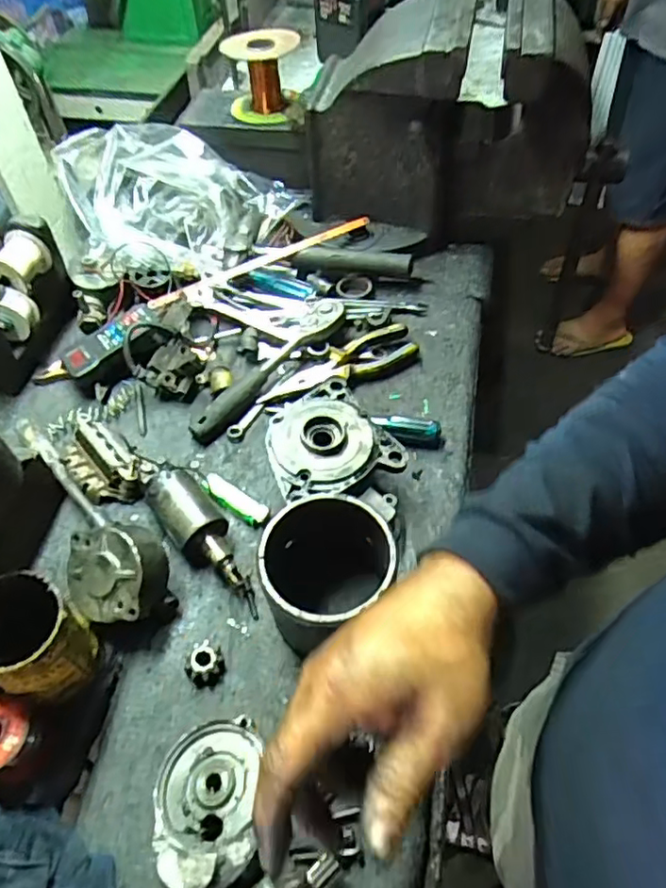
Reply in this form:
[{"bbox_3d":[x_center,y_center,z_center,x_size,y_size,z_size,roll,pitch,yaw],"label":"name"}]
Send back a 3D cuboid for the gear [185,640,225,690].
[{"bbox_3d":[-0.109,0.191,0.526,0.030,0.019,0.036,8,54,9],"label":"gear"}]

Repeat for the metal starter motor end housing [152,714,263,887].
[{"bbox_3d":[-0.091,0.267,0.453,0.082,0.041,0.112,-2,53,1],"label":"metal starter motor end housing"}]

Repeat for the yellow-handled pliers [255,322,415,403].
[{"bbox_3d":[0.009,-0.093,0.712,0.189,0.016,0.050,-21,55,-13],"label":"yellow-handled pliers"}]

